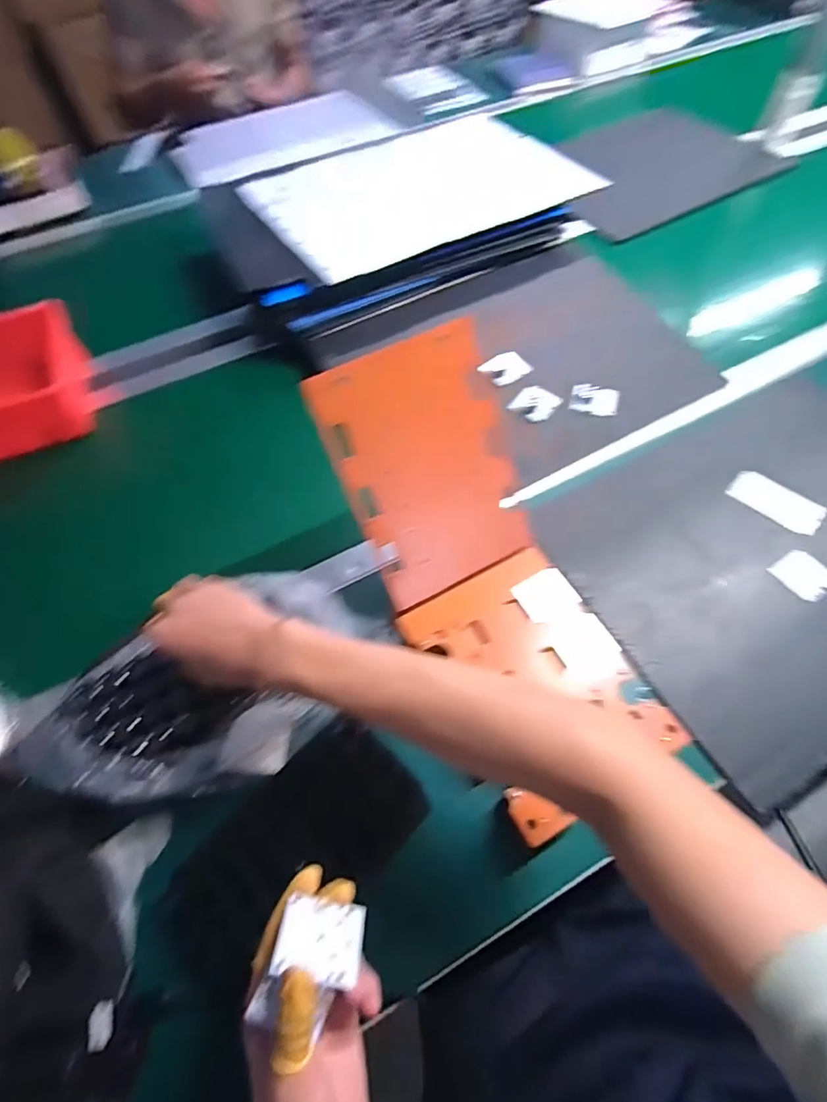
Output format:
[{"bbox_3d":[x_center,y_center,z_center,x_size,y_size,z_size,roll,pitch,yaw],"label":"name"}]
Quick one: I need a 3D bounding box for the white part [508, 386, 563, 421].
[{"bbox_3d":[0.168,-0.204,0.684,0.058,0.015,0.056,-3,64,5],"label":"white part"}]

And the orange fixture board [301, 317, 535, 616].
[{"bbox_3d":[0.019,-0.077,0.487,0.166,0.238,0.016,-28,25,-15],"label":"orange fixture board"}]

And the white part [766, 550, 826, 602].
[{"bbox_3d":[0.433,0.027,0.550,0.053,0.013,0.056,-32,63,-15],"label":"white part"}]

